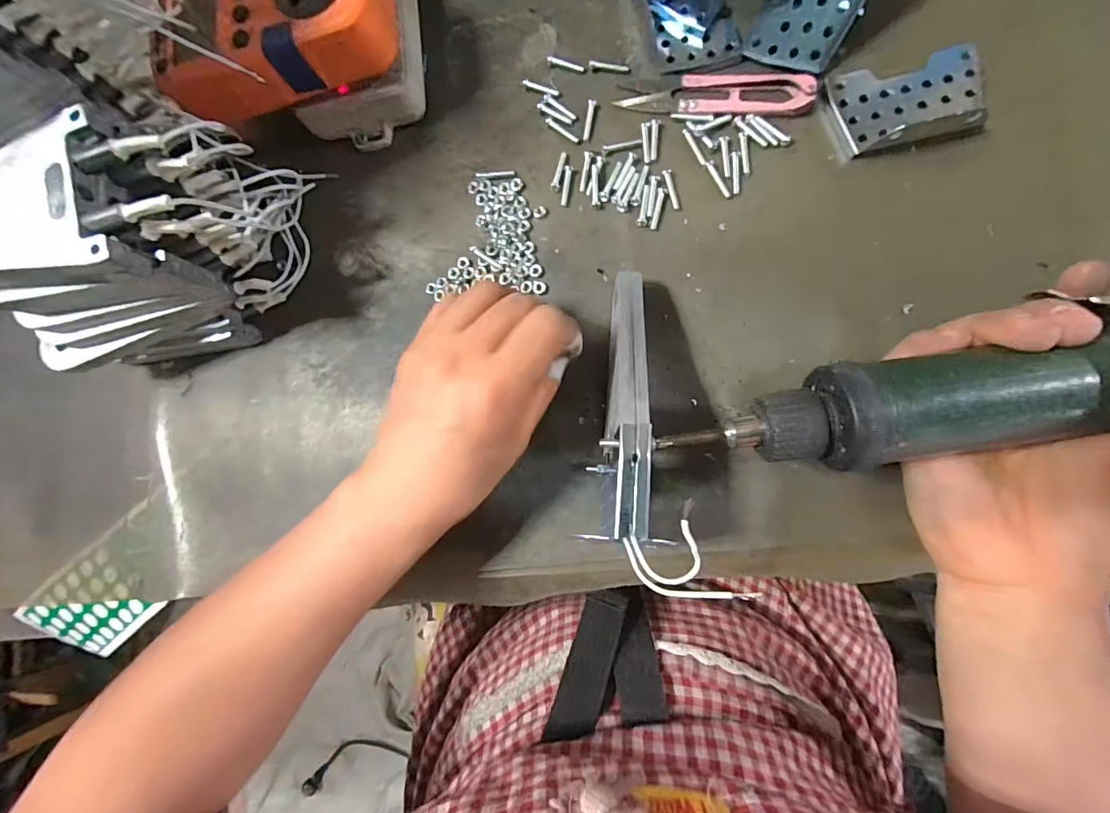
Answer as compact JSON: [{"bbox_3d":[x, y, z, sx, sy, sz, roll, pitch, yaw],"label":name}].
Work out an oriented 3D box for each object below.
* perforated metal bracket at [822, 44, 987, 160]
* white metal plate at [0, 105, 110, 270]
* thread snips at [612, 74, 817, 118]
[{"bbox_3d":[0.179,-0.155,0.236,0.071,0.016,0.046,-9,85,8],"label":"perforated metal bracket"},{"bbox_3d":[-0.234,-0.079,0.196,0.092,0.010,0.066,-16,83,2],"label":"white metal plate"},{"bbox_3d":[0.087,-0.171,0.254,0.101,0.007,0.024,9,88,9],"label":"thread snips"}]

